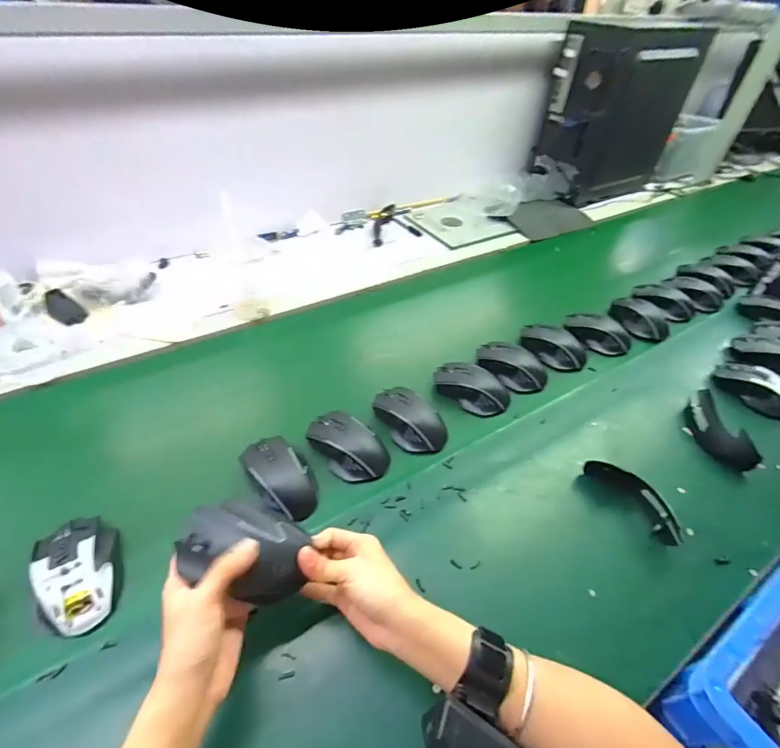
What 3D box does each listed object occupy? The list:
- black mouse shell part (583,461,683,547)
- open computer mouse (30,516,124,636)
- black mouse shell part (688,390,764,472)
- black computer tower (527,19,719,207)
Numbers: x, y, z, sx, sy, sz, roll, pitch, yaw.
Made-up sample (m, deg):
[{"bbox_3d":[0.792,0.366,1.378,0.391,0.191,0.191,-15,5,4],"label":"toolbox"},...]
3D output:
[{"bbox_3d":[0.293,0.147,0.500,0.032,0.045,0.121,-28,54,-28],"label":"black mouse shell part"},{"bbox_3d":[-0.309,0.192,0.415,0.067,0.033,0.112,-23,52,-25],"label":"open computer mouse"},{"bbox_3d":[0.457,0.081,0.587,0.038,0.050,0.120,-7,47,-11],"label":"black mouse shell part"},{"bbox_3d":[0.587,-0.684,1.112,0.317,0.383,0.203,-24,52,-25],"label":"black computer tower"}]

